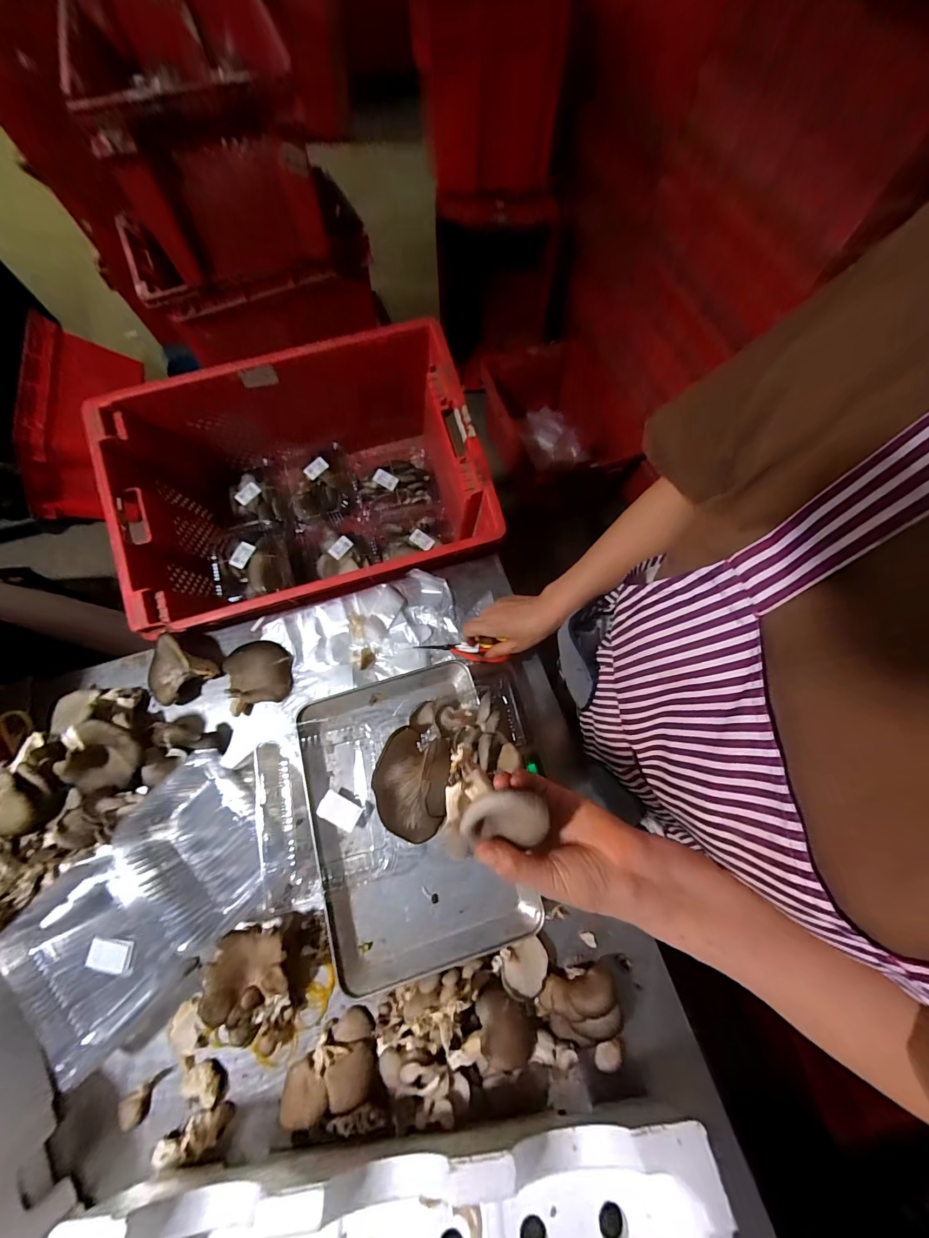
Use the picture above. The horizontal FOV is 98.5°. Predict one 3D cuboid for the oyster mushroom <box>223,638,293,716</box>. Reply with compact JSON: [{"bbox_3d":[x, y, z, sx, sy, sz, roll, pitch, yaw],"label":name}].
[{"bbox_3d":[-0.326,0.081,0.626,0.099,0.031,0.110,-16,71,-6],"label":"oyster mushroom"}]

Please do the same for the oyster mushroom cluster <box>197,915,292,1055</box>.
[{"bbox_3d":[-0.252,0.448,0.483,0.099,0.073,0.140,-3,70,-2],"label":"oyster mushroom cluster"}]

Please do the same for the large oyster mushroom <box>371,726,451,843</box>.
[{"bbox_3d":[-0.057,0.183,0.446,0.074,0.062,0.117,5,70,1],"label":"large oyster mushroom"}]

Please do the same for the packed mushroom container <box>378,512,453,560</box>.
[{"bbox_3d":[-0.120,-0.194,0.916,0.161,0.079,0.122,-16,71,-6],"label":"packed mushroom container"}]

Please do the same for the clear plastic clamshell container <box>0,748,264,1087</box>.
[{"bbox_3d":[-0.391,0.352,0.501,0.187,0.067,0.315,43,75,13],"label":"clear plastic clamshell container"}]

